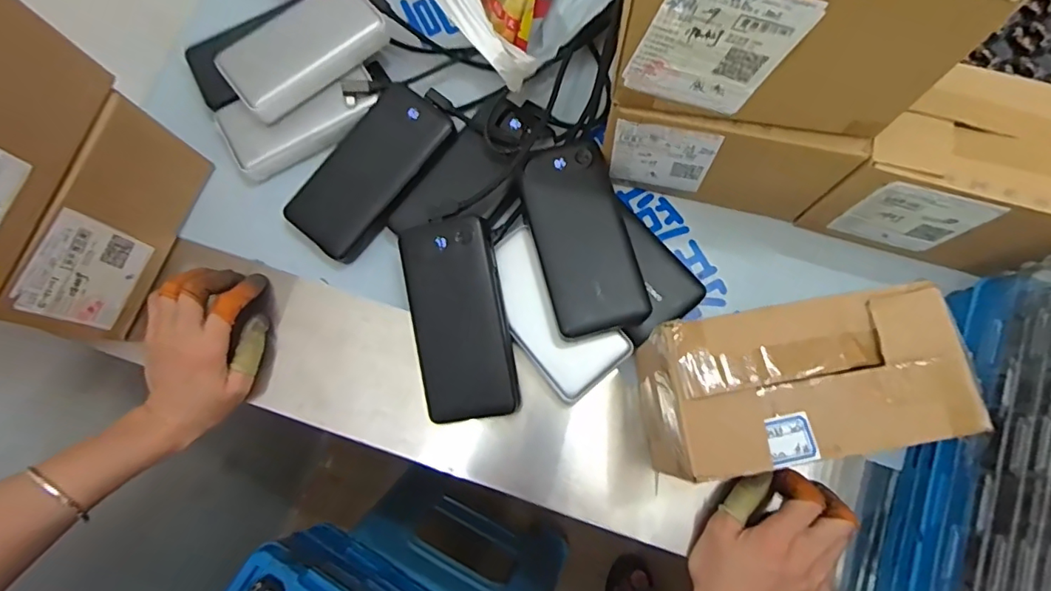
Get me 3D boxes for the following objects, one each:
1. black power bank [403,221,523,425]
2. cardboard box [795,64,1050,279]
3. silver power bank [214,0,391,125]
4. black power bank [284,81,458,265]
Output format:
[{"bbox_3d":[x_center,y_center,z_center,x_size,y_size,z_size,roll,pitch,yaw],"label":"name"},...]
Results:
[{"bbox_3d":[-0.052,0.018,0.421,0.073,0.011,0.155,-10,88,11],"label":"black power bank"},{"bbox_3d":[0.325,-0.087,0.404,0.176,0.112,0.109,15,79,4],"label":"cardboard box"},{"bbox_3d":[-0.198,-0.221,0.477,0.140,0.025,0.078,-40,81,-7],"label":"silver power bank"},{"bbox_3d":[-0.134,-0.109,0.470,0.077,0.024,0.156,36,81,8],"label":"black power bank"}]

